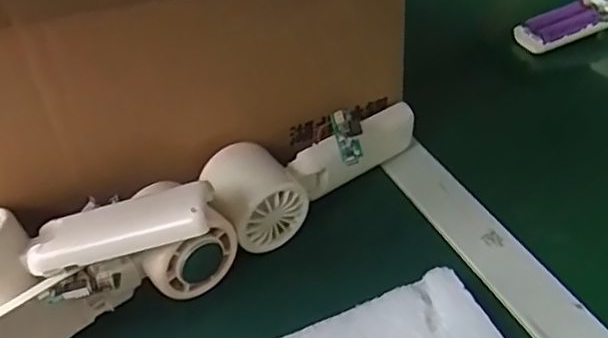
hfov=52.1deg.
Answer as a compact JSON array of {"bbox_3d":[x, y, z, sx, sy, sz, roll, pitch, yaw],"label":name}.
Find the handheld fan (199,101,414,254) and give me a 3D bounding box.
[{"bbox_3d":[0.009,-0.003,0.439,0.169,0.064,0.054,-27,45,-26],"label":"handheld fan"}]

